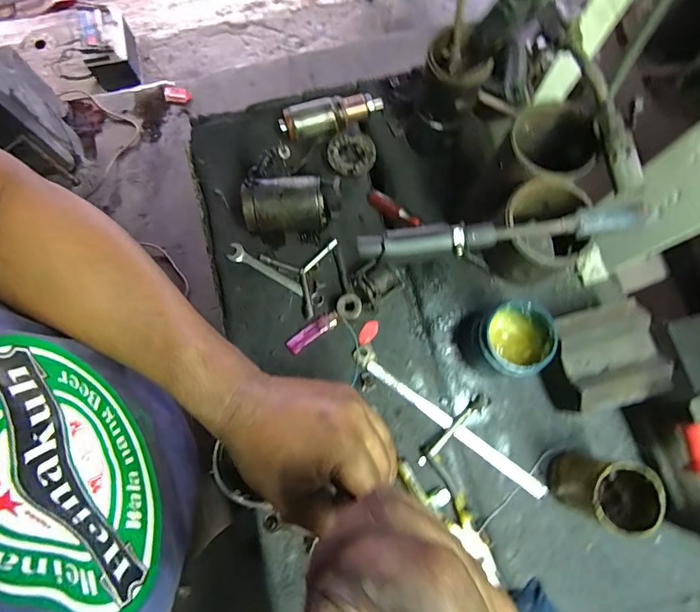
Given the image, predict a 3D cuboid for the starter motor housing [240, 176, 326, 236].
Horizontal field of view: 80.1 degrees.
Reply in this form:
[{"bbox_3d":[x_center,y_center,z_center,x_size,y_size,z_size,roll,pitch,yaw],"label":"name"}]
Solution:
[{"bbox_3d":[-0.097,-0.145,0.624,0.117,0.075,0.074,-8,77,-3],"label":"starter motor housing"}]

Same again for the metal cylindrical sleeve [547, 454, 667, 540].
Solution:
[{"bbox_3d":[0.305,0.221,0.505,0.078,0.120,0.072,0,77,-1],"label":"metal cylindrical sleeve"}]

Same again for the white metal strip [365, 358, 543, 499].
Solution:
[{"bbox_3d":[0.141,0.167,0.574,0.282,0.008,0.019,36,79,7],"label":"white metal strip"}]

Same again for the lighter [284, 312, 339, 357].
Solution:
[{"bbox_3d":[-0.055,0.038,0.611,0.084,0.016,0.025,-36,80,-9],"label":"lighter"}]

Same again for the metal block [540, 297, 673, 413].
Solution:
[{"bbox_3d":[0.318,0.071,0.547,0.127,0.085,0.122,-16,77,-5],"label":"metal block"}]

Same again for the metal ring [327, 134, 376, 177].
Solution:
[{"bbox_3d":[0.000,-0.235,0.650,0.073,0.018,0.067,0,82,-1],"label":"metal ring"}]

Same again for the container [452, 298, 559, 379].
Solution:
[{"bbox_3d":[0.207,0.047,0.552,0.094,0.112,0.089,0,77,-1],"label":"container"}]

